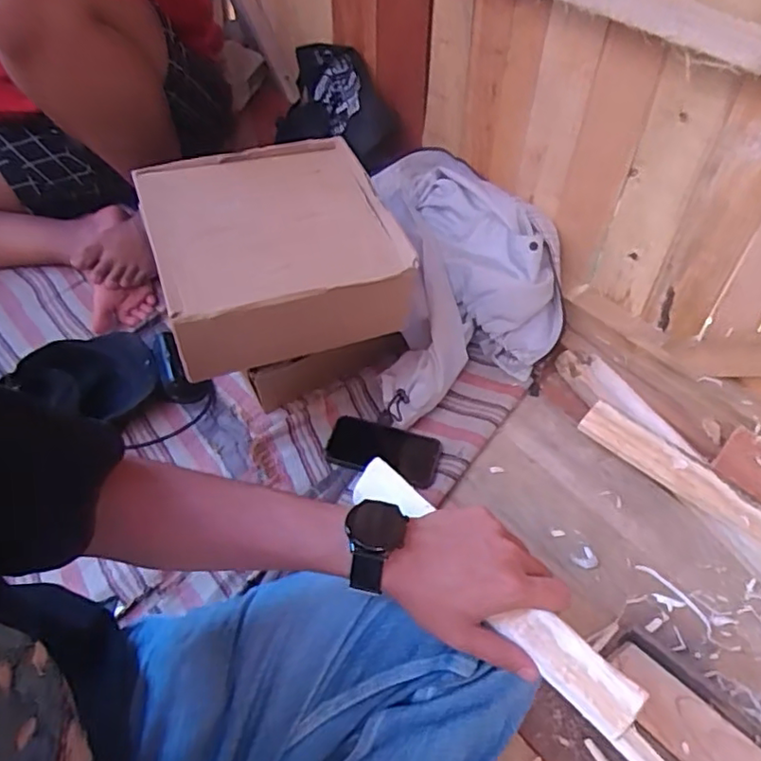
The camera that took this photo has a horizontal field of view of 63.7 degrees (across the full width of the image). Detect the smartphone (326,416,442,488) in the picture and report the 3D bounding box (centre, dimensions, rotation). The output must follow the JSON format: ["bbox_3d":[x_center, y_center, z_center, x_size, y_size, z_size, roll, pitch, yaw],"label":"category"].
[{"bbox_3d":[0.005,0.093,0.827,0.151,0.014,0.076,14,54,13],"label":"smartphone"}]

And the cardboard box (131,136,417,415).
[{"bbox_3d":[-0.123,-0.159,0.718,0.255,0.132,0.271,-17,54,-10],"label":"cardboard box"}]

